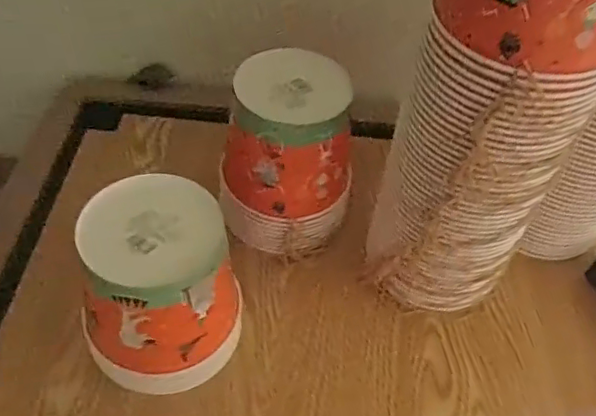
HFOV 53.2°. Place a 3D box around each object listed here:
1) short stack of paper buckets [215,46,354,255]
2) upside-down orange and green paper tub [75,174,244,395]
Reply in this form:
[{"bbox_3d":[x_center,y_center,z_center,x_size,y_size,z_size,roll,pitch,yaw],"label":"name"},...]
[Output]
[{"bbox_3d":[-0.011,-0.056,0.706,0.150,0.203,0.136,9,48,1],"label":"short stack of paper buckets"},{"bbox_3d":[-0.128,0.078,0.584,0.138,0.179,0.127,3,49,-4],"label":"upside-down orange and green paper tub"}]

